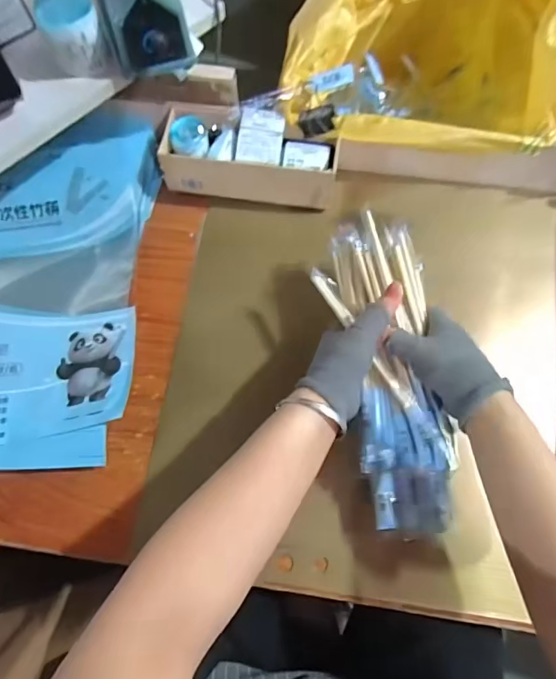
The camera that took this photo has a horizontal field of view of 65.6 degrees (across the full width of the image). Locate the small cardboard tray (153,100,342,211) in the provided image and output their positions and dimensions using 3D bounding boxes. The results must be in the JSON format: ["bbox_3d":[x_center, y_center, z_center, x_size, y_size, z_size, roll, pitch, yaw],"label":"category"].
[{"bbox_3d":[-0.032,-0.223,0.535,0.207,0.070,0.091,8,70,2],"label":"small cardboard tray"}]

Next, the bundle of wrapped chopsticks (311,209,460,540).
[{"bbox_3d":[0.105,0.027,0.401,0.103,0.043,0.294,-7,78,-1],"label":"bundle of wrapped chopsticks"}]

